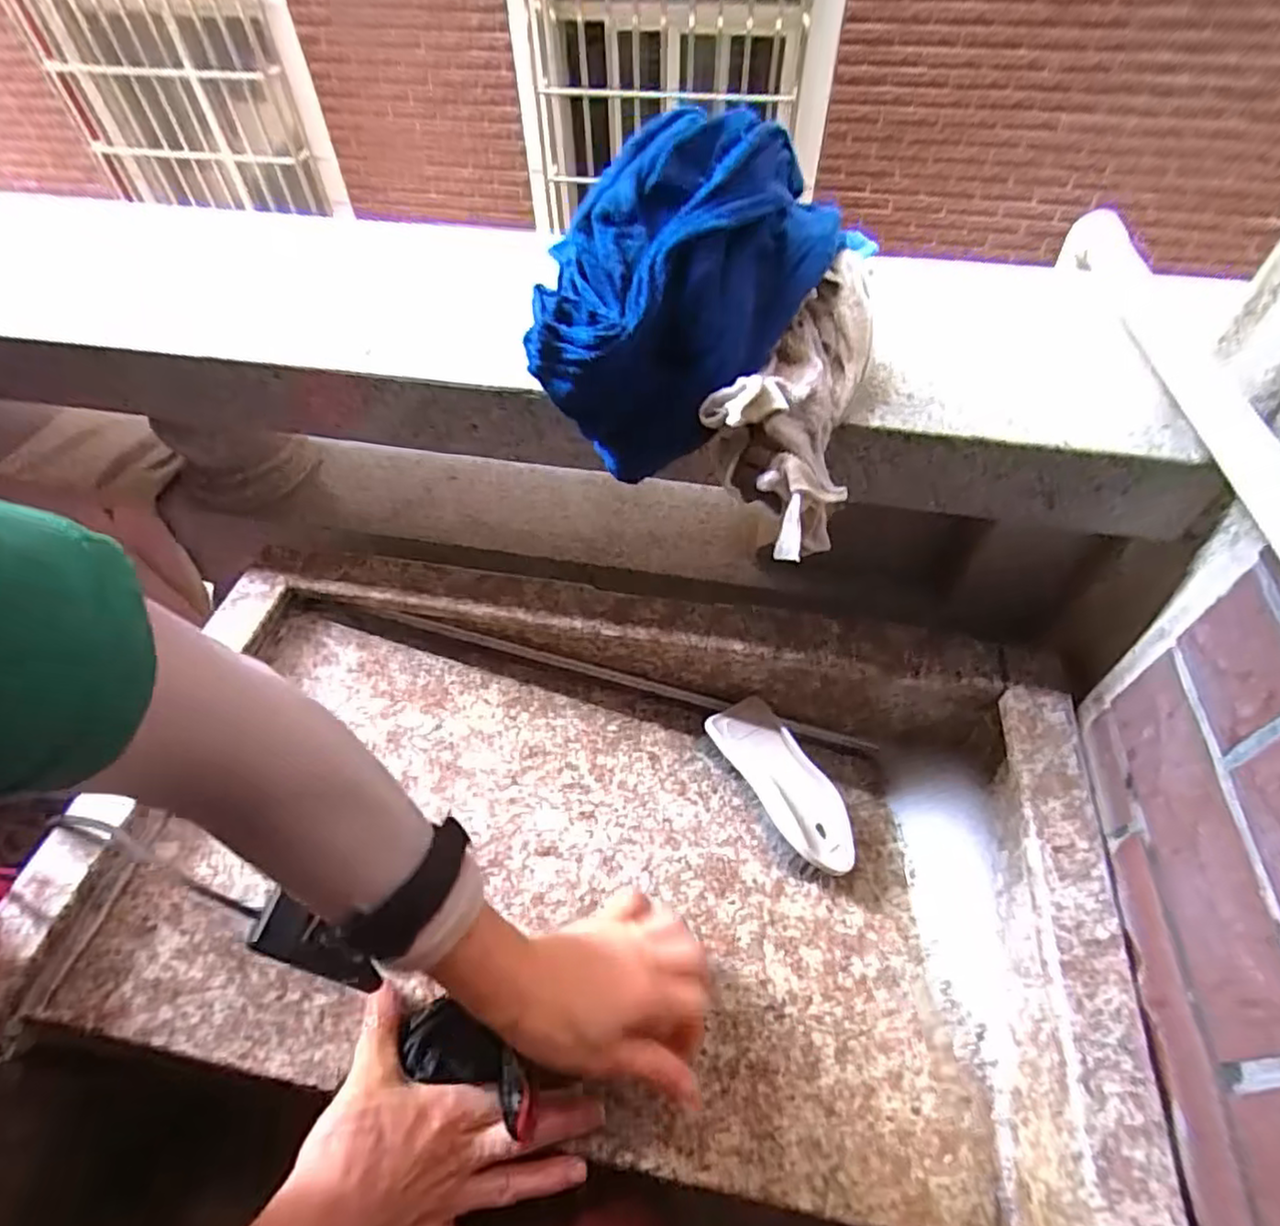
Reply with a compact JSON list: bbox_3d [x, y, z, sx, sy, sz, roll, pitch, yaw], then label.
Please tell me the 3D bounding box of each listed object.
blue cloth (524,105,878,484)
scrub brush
[{"bbox_3d":[0.033,-0.165,0.337,0.090,0.126,0.186,28,57,22],"label":"blue cloth"},{"bbox_3d":[0.106,0.129,0.494,0.055,0.043,0.132,-28,56,-19],"label":"scrub brush"}]

